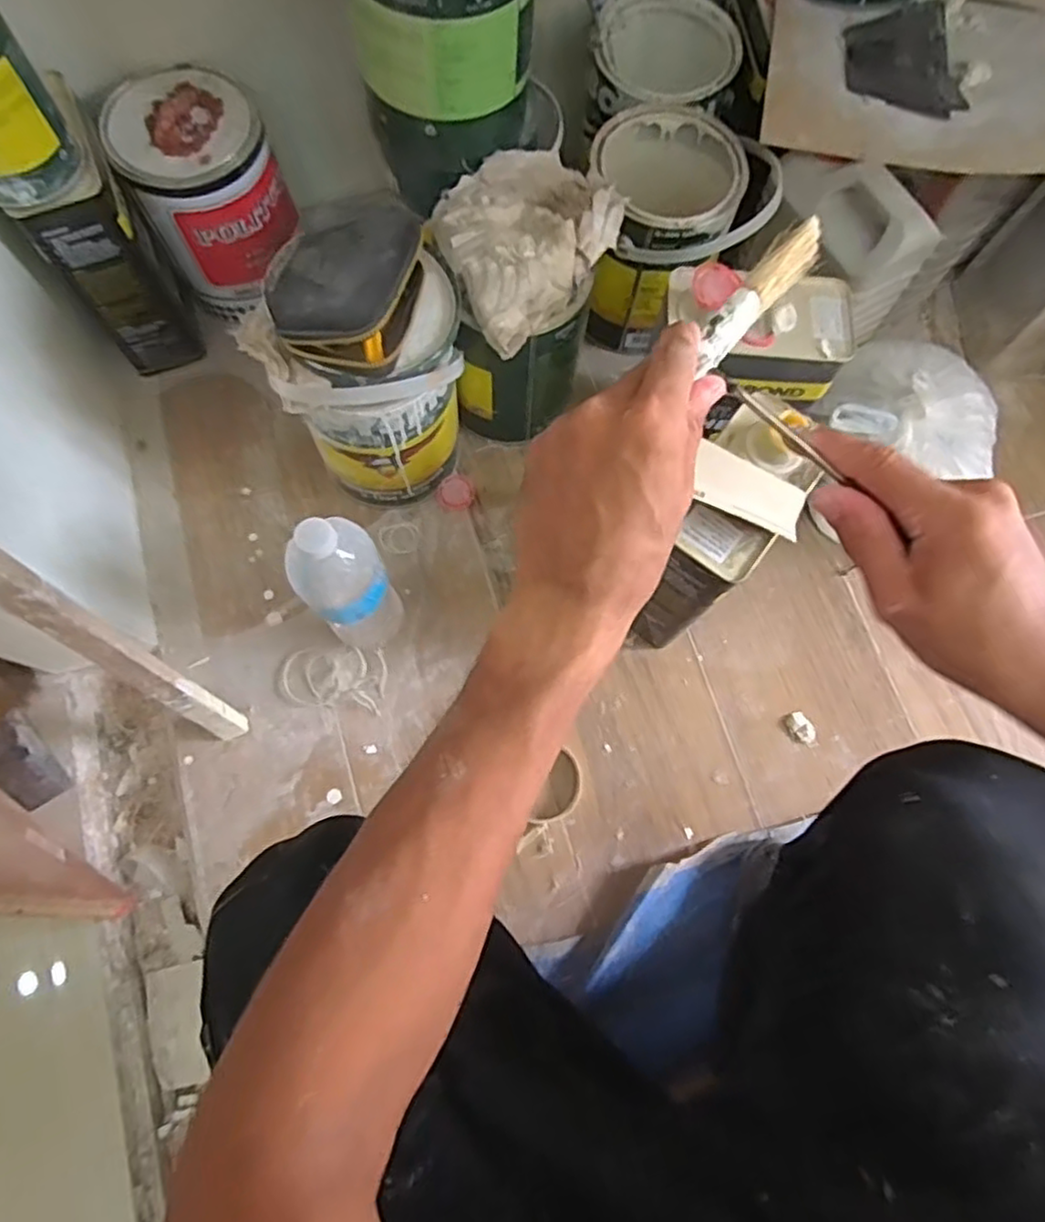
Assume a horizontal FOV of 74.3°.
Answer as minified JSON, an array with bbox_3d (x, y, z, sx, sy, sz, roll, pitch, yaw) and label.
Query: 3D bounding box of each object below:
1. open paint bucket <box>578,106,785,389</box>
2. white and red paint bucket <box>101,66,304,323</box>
[{"bbox_3d":[0.158,-0.441,0.799,0.185,0.200,0.170,0,74,-1],"label":"open paint bucket"},{"bbox_3d":[-0.352,-0.470,0.792,0.150,0.188,0.152,0,74,-1],"label":"white and red paint bucket"}]

